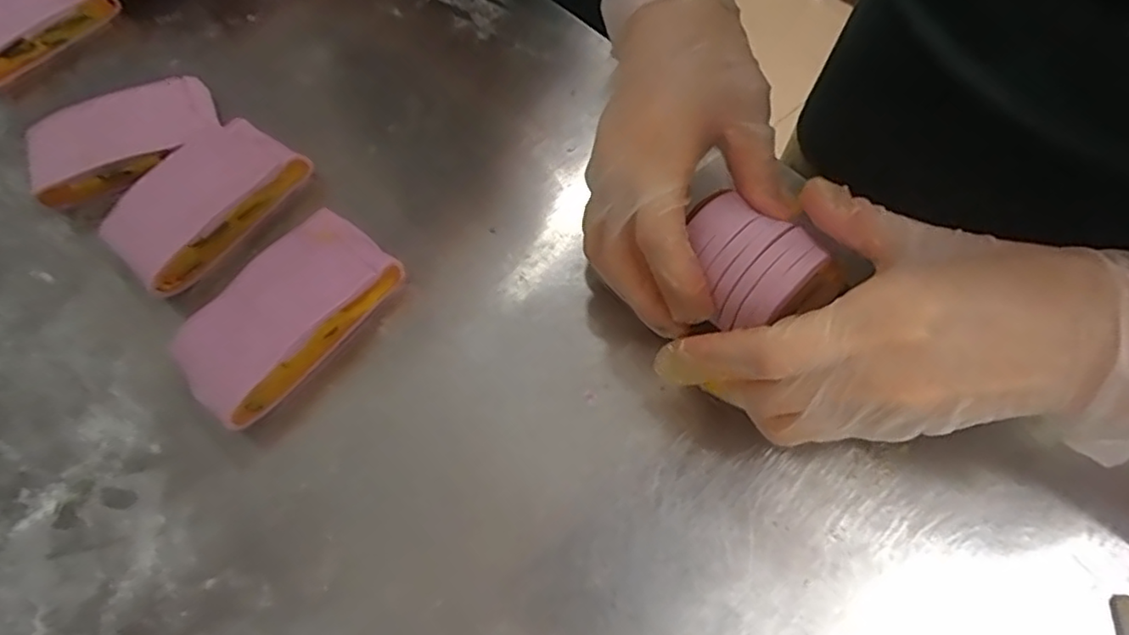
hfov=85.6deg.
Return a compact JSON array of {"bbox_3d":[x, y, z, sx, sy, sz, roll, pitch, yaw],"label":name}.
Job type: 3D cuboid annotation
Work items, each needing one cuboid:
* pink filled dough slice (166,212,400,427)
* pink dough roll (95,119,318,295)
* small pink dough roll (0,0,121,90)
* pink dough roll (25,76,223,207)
[{"bbox_3d":[-0.139,-0.002,0.306,0.057,0.029,0.108,32,68,18],"label":"pink filled dough slice"},{"bbox_3d":[-0.204,-0.067,0.346,0.061,0.027,0.105,31,68,18],"label":"pink dough roll"},{"bbox_3d":[-0.379,-0.207,0.427,0.058,0.031,0.101,31,68,18],"label":"small pink dough roll"},{"bbox_3d":[-0.264,-0.107,0.370,0.103,0.030,0.053,-27,64,-11],"label":"pink dough roll"}]

